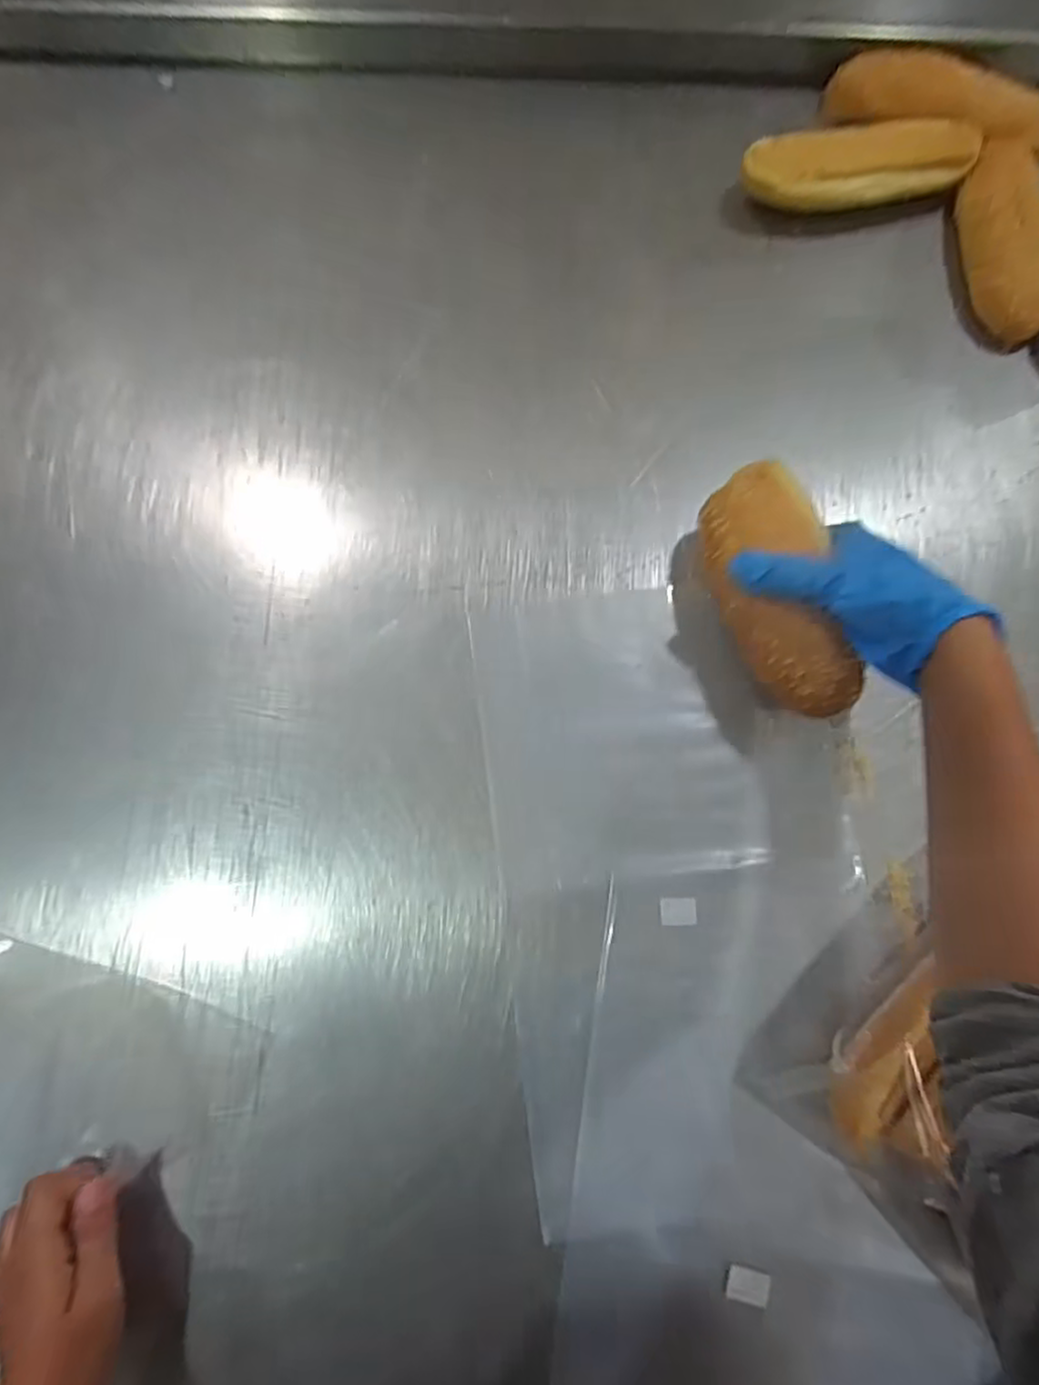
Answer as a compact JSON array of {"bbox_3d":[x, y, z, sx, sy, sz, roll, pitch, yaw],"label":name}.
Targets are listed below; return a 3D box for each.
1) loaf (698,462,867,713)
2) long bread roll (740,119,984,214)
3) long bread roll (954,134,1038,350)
[{"bbox_3d":[0.156,-0.063,0.432,0.059,0.047,0.160,-12,75,-1],"label":"loaf"},{"bbox_3d":[0.259,-0.398,0.533,0.169,0.050,0.048,1,77,2],"label":"long bread roll"},{"bbox_3d":[0.368,-0.344,0.522,0.064,0.033,0.166,-4,77,1],"label":"long bread roll"}]

